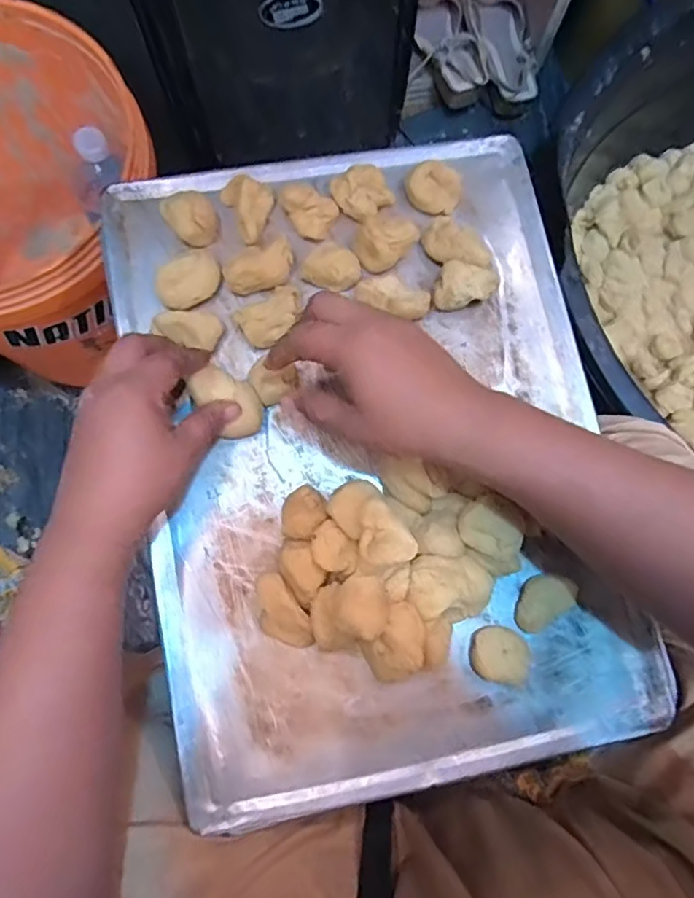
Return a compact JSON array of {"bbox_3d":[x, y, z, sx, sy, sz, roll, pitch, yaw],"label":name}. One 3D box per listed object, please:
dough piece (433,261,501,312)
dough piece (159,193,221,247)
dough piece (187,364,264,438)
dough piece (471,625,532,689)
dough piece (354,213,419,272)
[{"bbox_3d":[0.090,-0.119,0.420,0.047,0.024,0.029,2,77,0],"label":"dough piece"},{"bbox_3d":[-0.112,-0.166,0.408,0.036,0.023,0.030,-21,78,-6],"label":"dough piece"},{"bbox_3d":[-0.081,-0.033,0.391,0.034,0.029,0.050,-41,80,-9],"label":"dough piece"},{"bbox_3d":[0.104,0.138,0.381,0.039,0.016,0.034,19,77,4],"label":"dough piece"},{"bbox_3d":[0.026,-0.158,0.417,0.041,0.021,0.039,-37,80,-9],"label":"dough piece"}]

